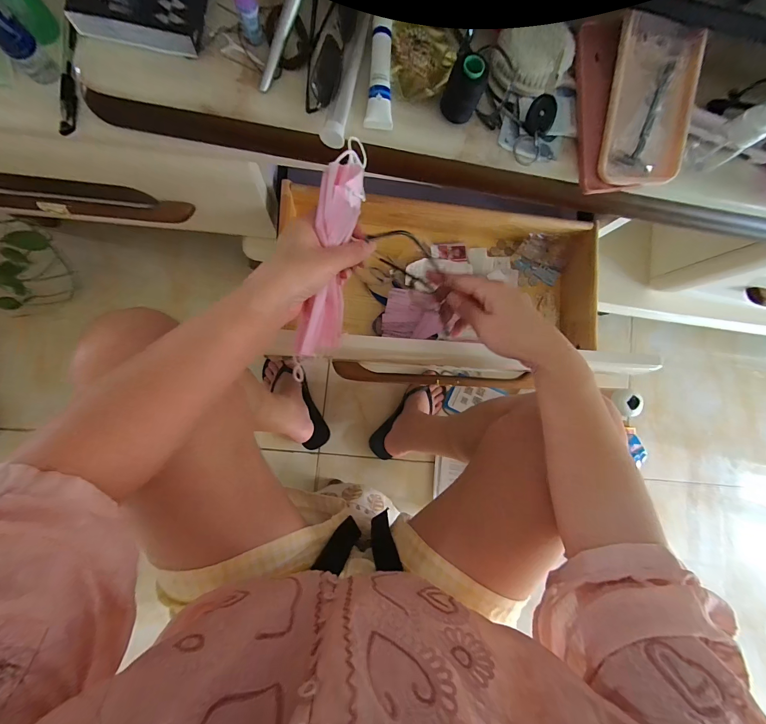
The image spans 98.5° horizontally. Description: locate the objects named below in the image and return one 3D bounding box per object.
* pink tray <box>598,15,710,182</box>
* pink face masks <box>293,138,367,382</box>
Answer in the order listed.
[{"bbox_3d":[0.276,-0.267,0.339,0.080,0.014,0.151,4,99,5],"label":"pink tray"},{"bbox_3d":[-0.049,-0.094,0.317,0.039,0.071,0.221,11,106,-7],"label":"pink face masks"}]

